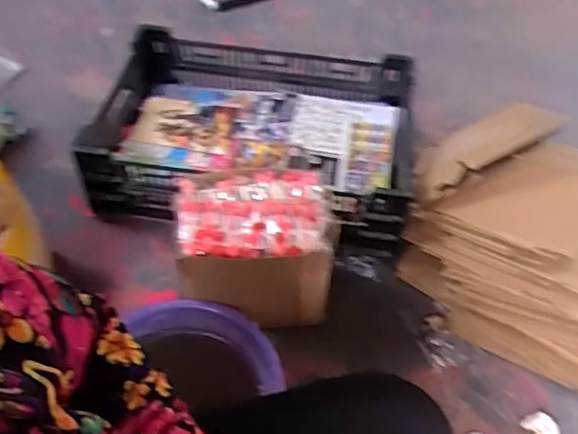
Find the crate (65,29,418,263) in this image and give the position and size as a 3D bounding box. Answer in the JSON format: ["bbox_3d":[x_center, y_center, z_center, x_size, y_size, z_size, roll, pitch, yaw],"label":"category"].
[{"bbox_3d":[-0.096,-0.182,1.210,0.682,0.180,0.450,11,49,7],"label":"crate"}]

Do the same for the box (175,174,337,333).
[{"bbox_3d":[-0.052,0.052,0.939,0.225,0.216,0.173,-2,49,-5],"label":"box"}]

